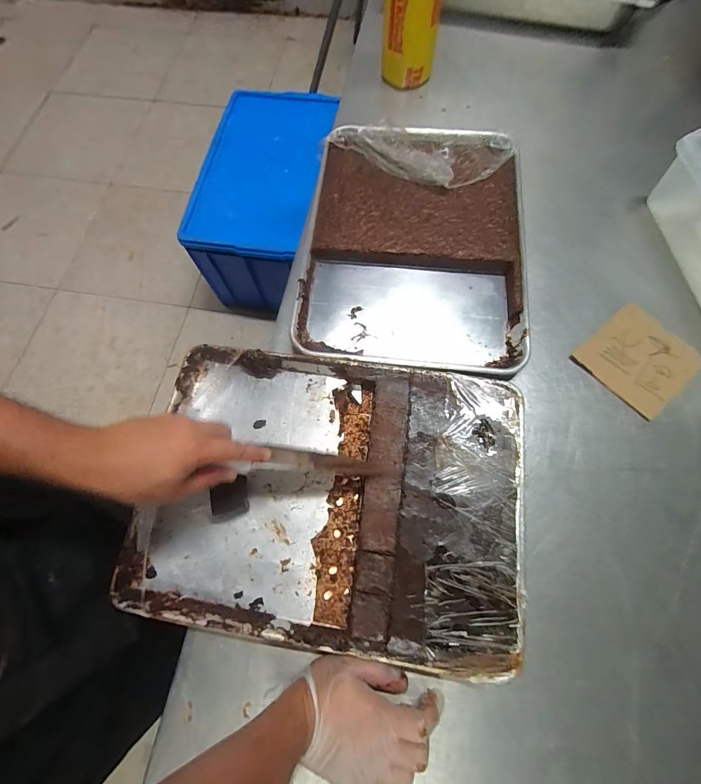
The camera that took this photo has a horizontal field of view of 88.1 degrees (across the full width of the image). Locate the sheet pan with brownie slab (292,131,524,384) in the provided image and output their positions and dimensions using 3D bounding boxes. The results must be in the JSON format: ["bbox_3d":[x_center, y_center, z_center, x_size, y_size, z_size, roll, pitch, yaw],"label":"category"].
[{"bbox_3d":[0.099,-0.241,0.563,0.328,0.036,0.446,6,71,4],"label":"sheet pan with brownie slab"}]

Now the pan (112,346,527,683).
[{"bbox_3d":[-0.023,0.117,0.441,0.438,0.035,0.326,8,71,5],"label":"pan"}]

